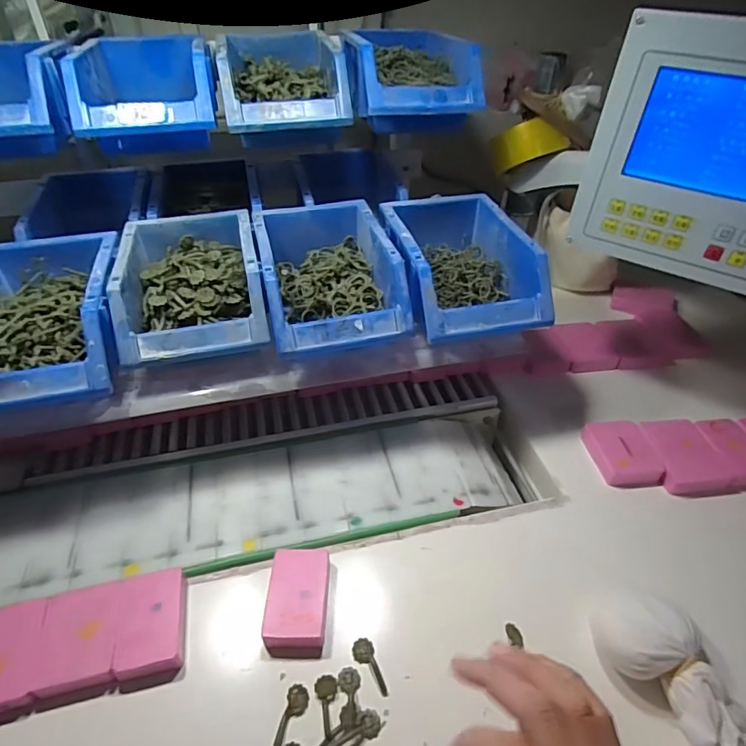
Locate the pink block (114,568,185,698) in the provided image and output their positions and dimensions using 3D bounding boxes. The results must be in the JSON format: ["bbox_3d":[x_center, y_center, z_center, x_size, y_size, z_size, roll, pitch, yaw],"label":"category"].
[{"bbox_3d":[-0.166,0.189,0.370,0.045,0.017,0.075,-9,41,-11],"label":"pink block"}]

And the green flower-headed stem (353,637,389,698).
[{"bbox_3d":[-0.003,0.214,0.358,0.016,0.006,0.039,-12,42,-14],"label":"green flower-headed stem"}]

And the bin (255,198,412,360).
[{"bbox_3d":[-0.046,-0.093,0.483,0.120,0.075,0.183,-10,41,-12],"label":"bin"}]

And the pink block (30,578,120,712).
[{"bbox_3d":[-0.214,0.196,0.362,0.053,0.017,0.076,-9,41,-10],"label":"pink block"}]

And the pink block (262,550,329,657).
[{"bbox_3d":[-0.058,0.177,0.386,0.046,0.019,0.076,-1,40,-1],"label":"pink block"}]

